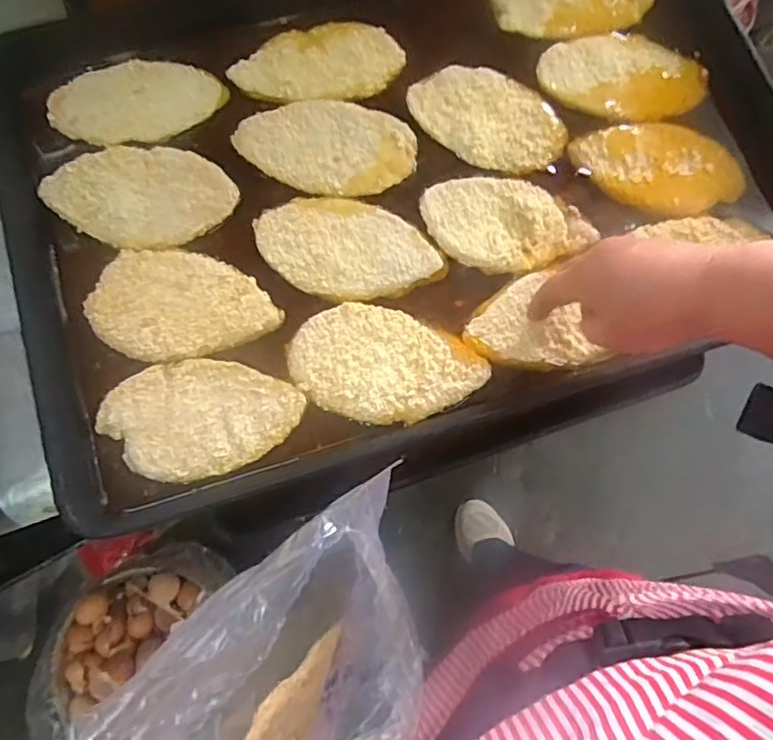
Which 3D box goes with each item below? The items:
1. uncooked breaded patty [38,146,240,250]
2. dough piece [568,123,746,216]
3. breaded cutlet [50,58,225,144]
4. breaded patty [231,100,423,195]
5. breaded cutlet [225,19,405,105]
[{"bbox_3d":[-0.196,-0.138,0.492,0.145,0.004,0.083,4,75,-1],"label":"uncooked breaded patty"},{"bbox_3d":[0.224,-0.168,0.514,0.139,0.010,0.075,12,75,1],"label":"dough piece"},{"bbox_3d":[-0.206,-0.224,0.515,0.138,0.008,0.074,-7,76,-4],"label":"breaded cutlet"},{"bbox_3d":[-0.049,-0.184,0.509,0.143,0.005,0.083,18,76,3],"label":"breaded patty"},{"bbox_3d":[-0.058,-0.262,0.531,0.143,0.005,0.070,-8,76,-4],"label":"breaded cutlet"}]

